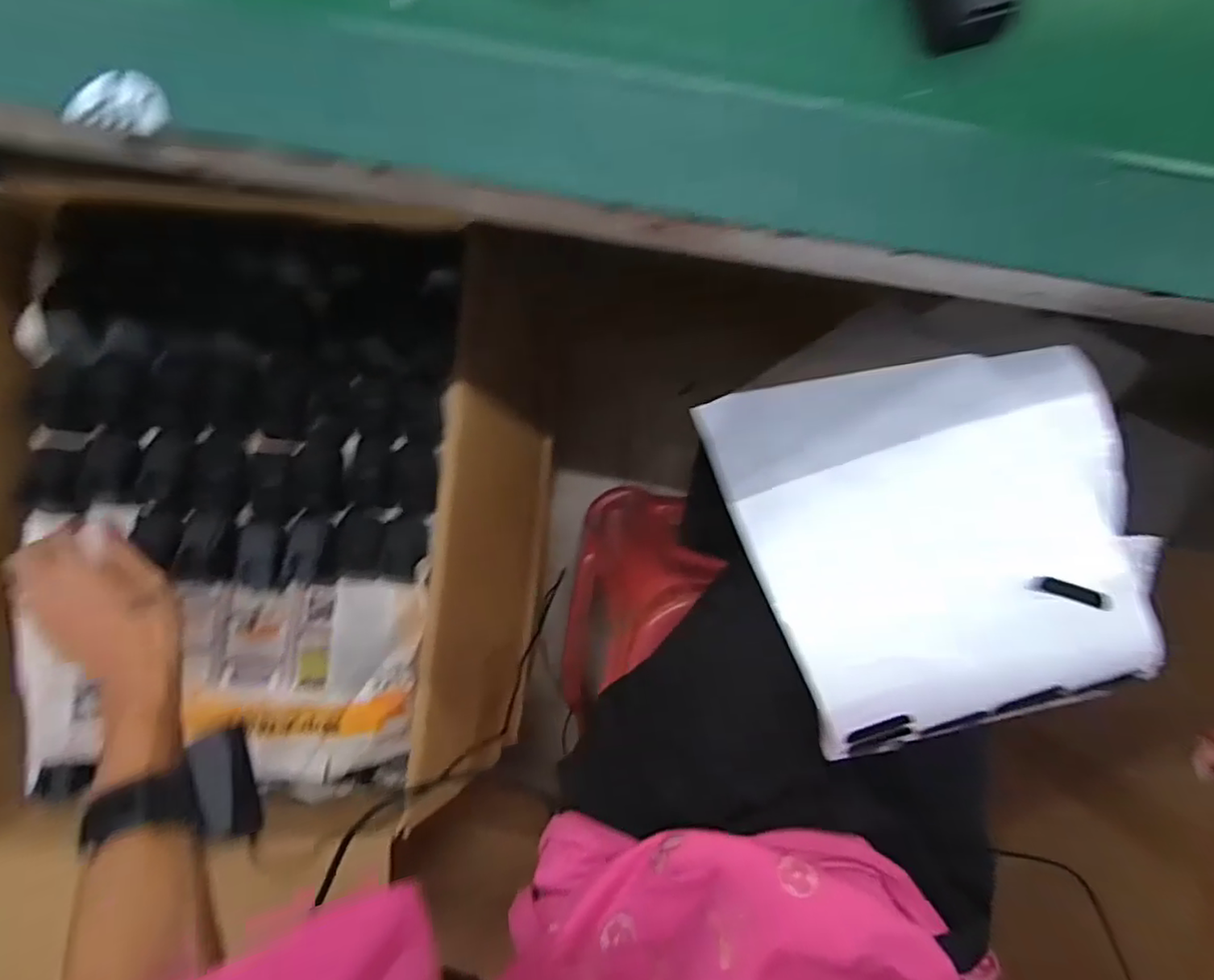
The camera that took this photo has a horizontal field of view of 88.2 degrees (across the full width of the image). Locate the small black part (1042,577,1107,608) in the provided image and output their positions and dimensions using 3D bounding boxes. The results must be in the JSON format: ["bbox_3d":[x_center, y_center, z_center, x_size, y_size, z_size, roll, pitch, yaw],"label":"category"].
[{"bbox_3d":[0.235,0.051,0.316,0.032,0.006,0.008,19,94,-2],"label":"small black part"}]

